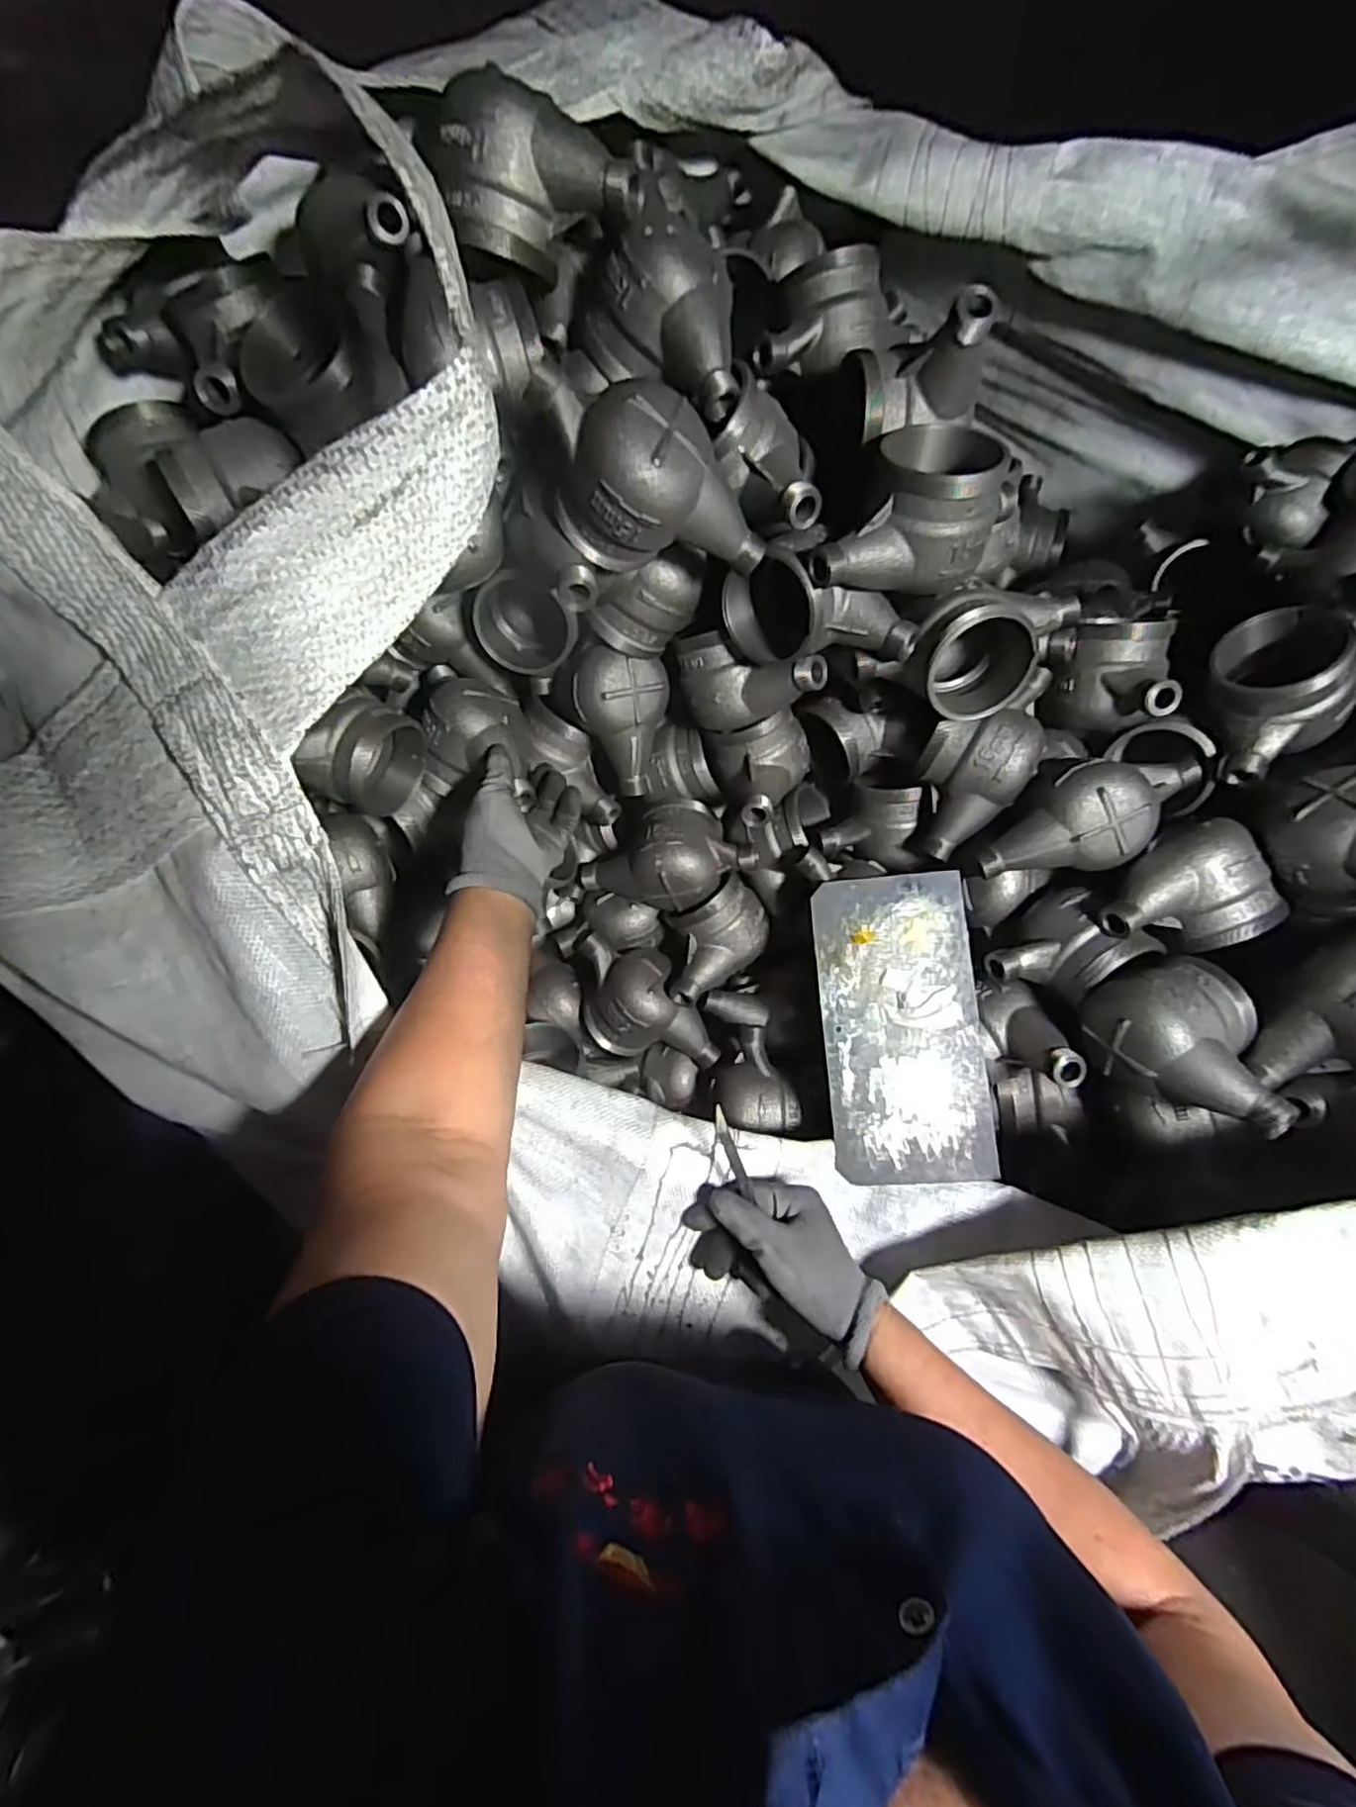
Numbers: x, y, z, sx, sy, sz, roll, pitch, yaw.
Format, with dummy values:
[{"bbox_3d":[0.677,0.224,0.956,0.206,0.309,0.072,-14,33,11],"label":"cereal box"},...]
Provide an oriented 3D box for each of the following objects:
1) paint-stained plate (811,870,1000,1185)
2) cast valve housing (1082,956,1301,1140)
[{"bbox_3d":[0.180,0.099,0.565,0.121,0.007,0.240,-5,82,7],"label":"paint-stained plate"},{"bbox_3d":[0.354,0.095,0.487,0.097,0.081,0.121,-39,75,-11],"label":"cast valve housing"}]

